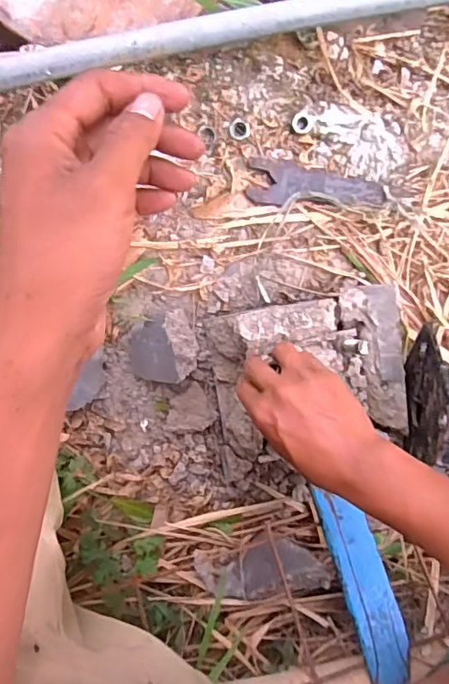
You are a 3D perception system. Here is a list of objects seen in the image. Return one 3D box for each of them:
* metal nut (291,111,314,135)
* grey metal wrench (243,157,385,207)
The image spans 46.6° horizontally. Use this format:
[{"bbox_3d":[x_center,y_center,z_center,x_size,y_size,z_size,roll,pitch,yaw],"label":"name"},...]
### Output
[{"bbox_3d":[0.097,-0.272,0.647,0.026,0.007,0.026,0,92,-6],"label":"metal nut"},{"bbox_3d":[0.117,-0.195,0.657,0.172,0.012,0.056,5,87,-2],"label":"grey metal wrench"}]

